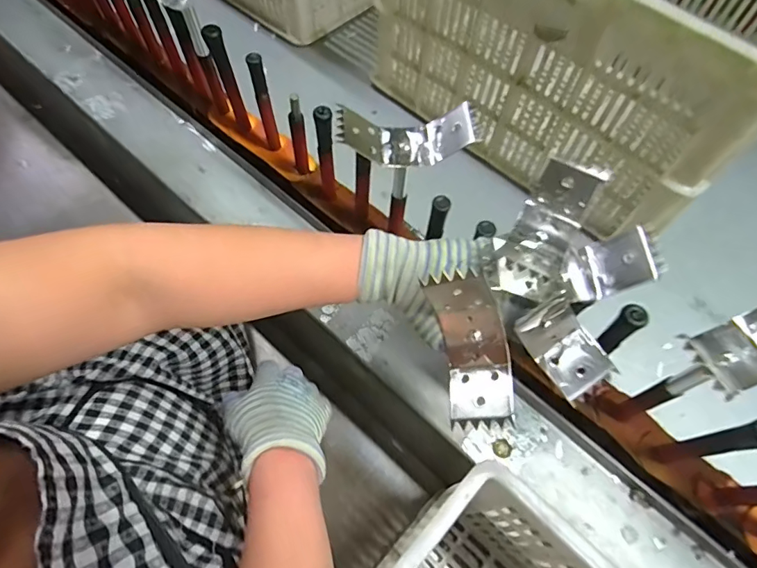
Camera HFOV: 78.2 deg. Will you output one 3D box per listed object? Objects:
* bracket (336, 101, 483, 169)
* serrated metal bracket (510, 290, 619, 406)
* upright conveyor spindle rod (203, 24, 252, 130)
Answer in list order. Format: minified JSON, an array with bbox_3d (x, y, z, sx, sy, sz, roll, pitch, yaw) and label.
[{"bbox_3d":[0.024,-0.129,0.406,0.115,0.039,0.041,-6,60,0],"label":"bracket"},{"bbox_3d":[0.143,0.050,0.353,0.045,0.032,0.082,-39,86,5],"label":"serrated metal bracket"},{"bbox_3d":[-0.187,-0.255,0.586,0.019,0.155,0.027,-20,61,-8],"label":"upright conveyor spindle rod"}]

